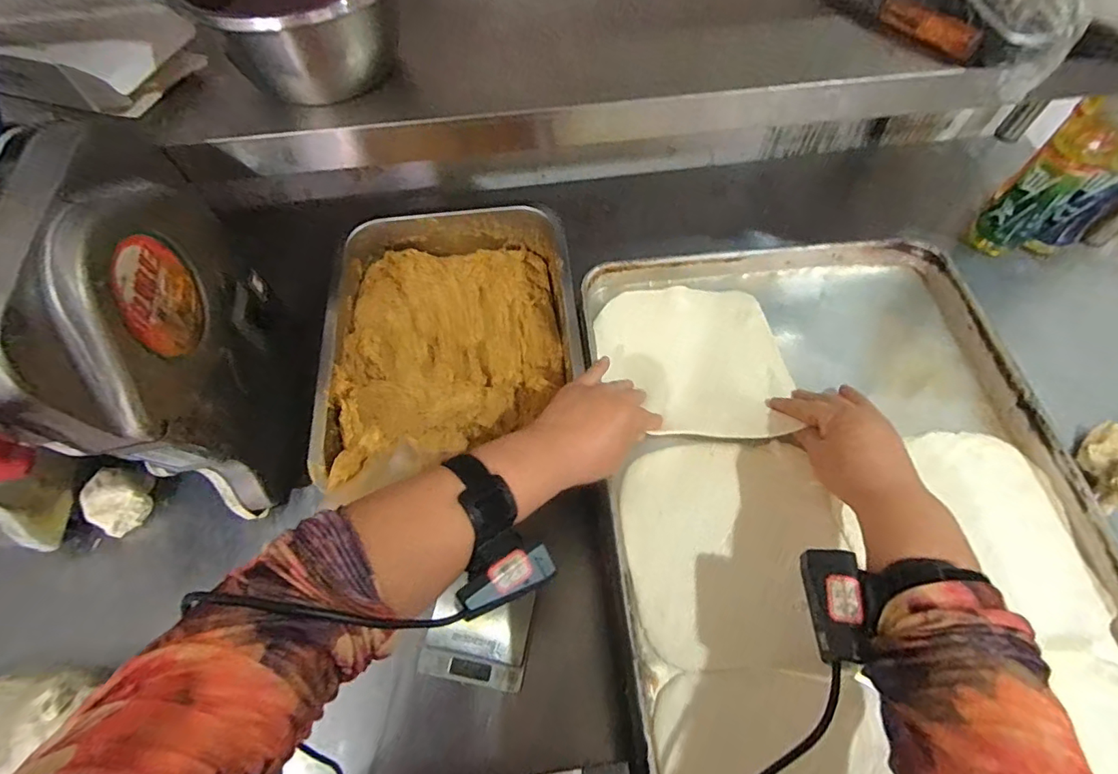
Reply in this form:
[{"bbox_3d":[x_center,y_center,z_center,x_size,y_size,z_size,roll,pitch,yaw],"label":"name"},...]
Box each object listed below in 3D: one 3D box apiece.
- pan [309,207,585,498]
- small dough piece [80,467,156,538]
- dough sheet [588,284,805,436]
[{"bbox_3d":[-0.112,-0.043,0.558,0.256,0.088,0.362,-6,62,-2],"label":"pan"},{"bbox_3d":[-0.498,0.127,0.576,0.070,0.037,0.071,0,62,1],"label":"small dough piece"},{"bbox_3d":[0.132,-0.032,0.518,0.184,0.016,0.174,3,60,4],"label":"dough sheet"}]

